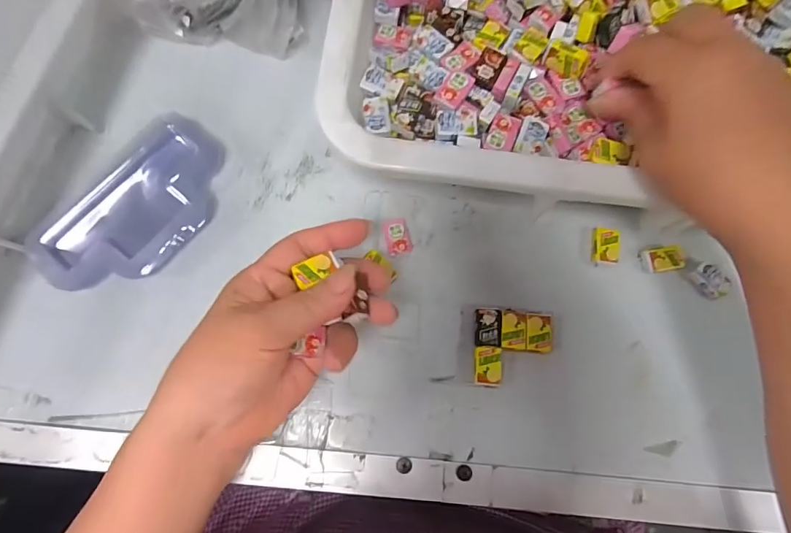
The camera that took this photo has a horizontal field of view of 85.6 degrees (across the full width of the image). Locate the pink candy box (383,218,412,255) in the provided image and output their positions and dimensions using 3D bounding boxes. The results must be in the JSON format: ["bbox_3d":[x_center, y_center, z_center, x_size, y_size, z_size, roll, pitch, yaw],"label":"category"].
[{"bbox_3d":[0.001,-0.021,0.306,0.017,0.009,0.026,-12,78,-4],"label":"pink candy box"}]

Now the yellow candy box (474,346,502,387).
[{"bbox_3d":[0.061,0.067,0.286,0.018,0.011,0.025,3,77,-1],"label":"yellow candy box"}]

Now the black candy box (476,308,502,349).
[{"bbox_3d":[0.063,0.042,0.292,0.017,0.009,0.026,4,77,0],"label":"black candy box"}]

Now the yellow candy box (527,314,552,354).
[{"bbox_3d":[0.097,0.046,0.290,0.016,0.009,0.025,3,77,-1],"label":"yellow candy box"}]

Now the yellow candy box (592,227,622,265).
[{"bbox_3d":[0.151,-0.014,0.304,0.020,0.007,0.025,9,77,1],"label":"yellow candy box"}]

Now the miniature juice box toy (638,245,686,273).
[{"bbox_3d":[0.189,-0.005,0.302,0.027,0.008,0.017,-6,77,-3],"label":"miniature juice box toy"}]

